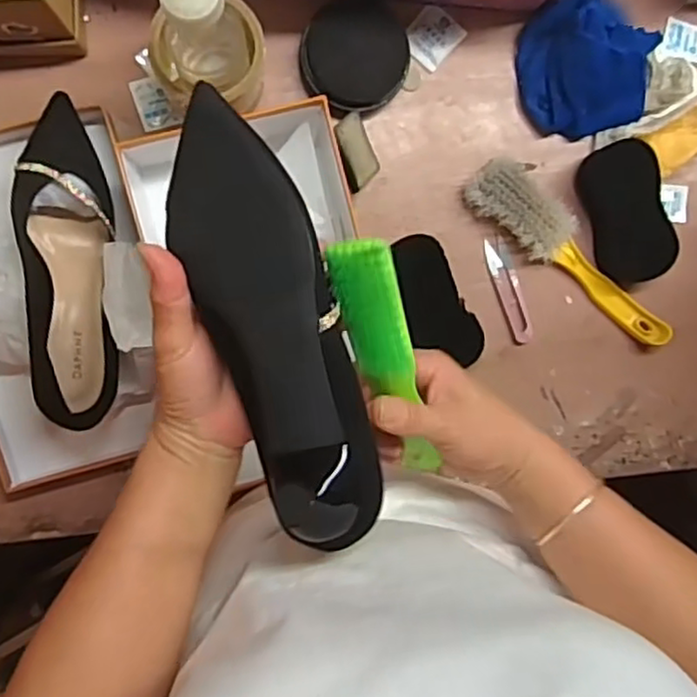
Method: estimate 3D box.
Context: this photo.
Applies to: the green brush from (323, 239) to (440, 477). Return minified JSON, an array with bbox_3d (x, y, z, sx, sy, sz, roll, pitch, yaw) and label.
[{"bbox_3d":[0.026,0.017,0.403,0.032,0.023,0.181,-22,128,-4],"label":"green brush"}]

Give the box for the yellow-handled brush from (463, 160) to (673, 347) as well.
[{"bbox_3d":[0.207,-0.086,0.643,0.230,0.029,0.049,39,89,-8],"label":"yellow-handled brush"}]

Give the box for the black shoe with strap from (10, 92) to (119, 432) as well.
[{"bbox_3d":[-0.226,-0.069,0.562,0.073,0.072,0.256,-8,95,-6],"label":"black shoe with strap"}]

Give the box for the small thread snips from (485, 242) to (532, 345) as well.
[{"bbox_3d":[0.151,-0.053,0.653,0.022,0.004,0.099,-19,96,-5],"label":"small thread snips"}]

